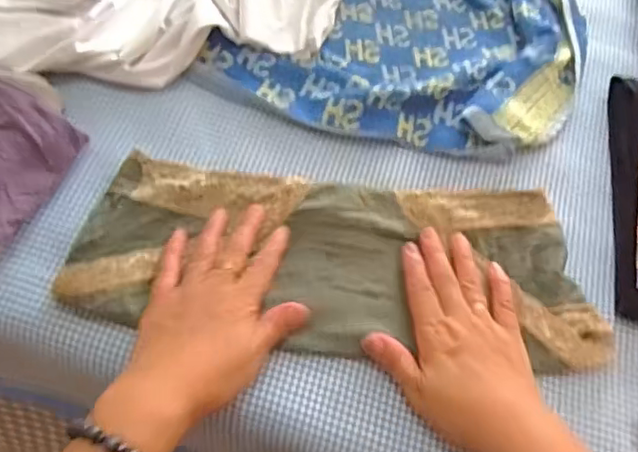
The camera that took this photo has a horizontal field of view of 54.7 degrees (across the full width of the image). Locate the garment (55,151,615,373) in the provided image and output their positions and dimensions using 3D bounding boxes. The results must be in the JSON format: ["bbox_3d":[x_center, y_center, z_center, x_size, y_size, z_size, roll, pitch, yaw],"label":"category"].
[{"bbox_3d":[0.017,0.025,0.472,0.394,0.024,0.139,7,59,-4],"label":"garment"}]

